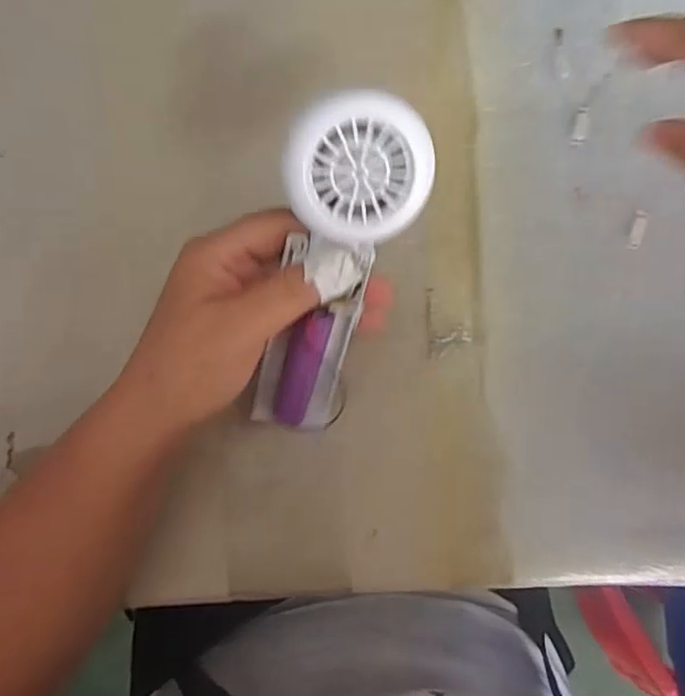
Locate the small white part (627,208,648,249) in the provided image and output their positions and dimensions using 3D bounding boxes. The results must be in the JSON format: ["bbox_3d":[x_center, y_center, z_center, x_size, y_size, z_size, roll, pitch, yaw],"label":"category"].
[{"bbox_3d":[0.168,-0.068,0.354,0.007,0.004,0.023,14,87,-2],"label":"small white part"}]

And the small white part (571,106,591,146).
[{"bbox_3d":[0.138,-0.129,0.360,0.008,0.004,0.023,12,87,-2],"label":"small white part"}]

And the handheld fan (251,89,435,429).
[{"bbox_3d":[-0.004,-0.025,0.271,0.052,0.163,0.027,13,42,-2],"label":"handheld fan"}]

